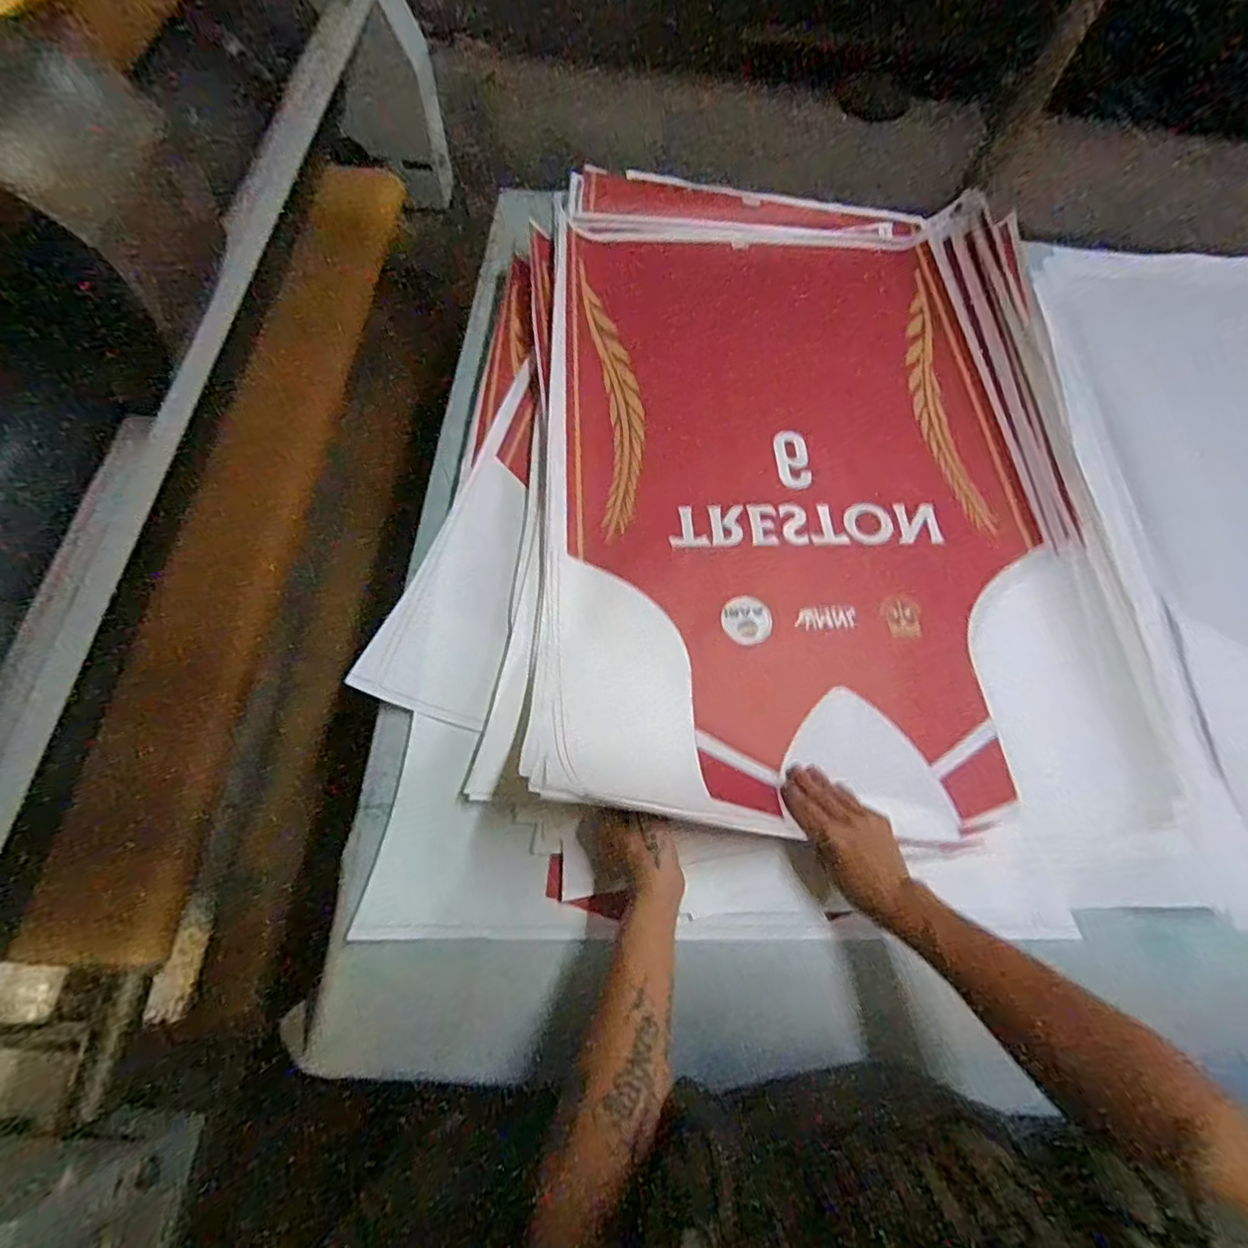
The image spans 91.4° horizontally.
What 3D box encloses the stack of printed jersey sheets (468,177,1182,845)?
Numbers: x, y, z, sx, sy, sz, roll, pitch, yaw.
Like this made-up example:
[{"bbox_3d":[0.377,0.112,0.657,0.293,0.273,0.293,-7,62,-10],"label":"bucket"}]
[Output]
[{"bbox_3d":[0.231,-0.244,0.795,0.729,0.100,0.988,4,66,-2],"label":"stack of printed jersey sheets"}]

